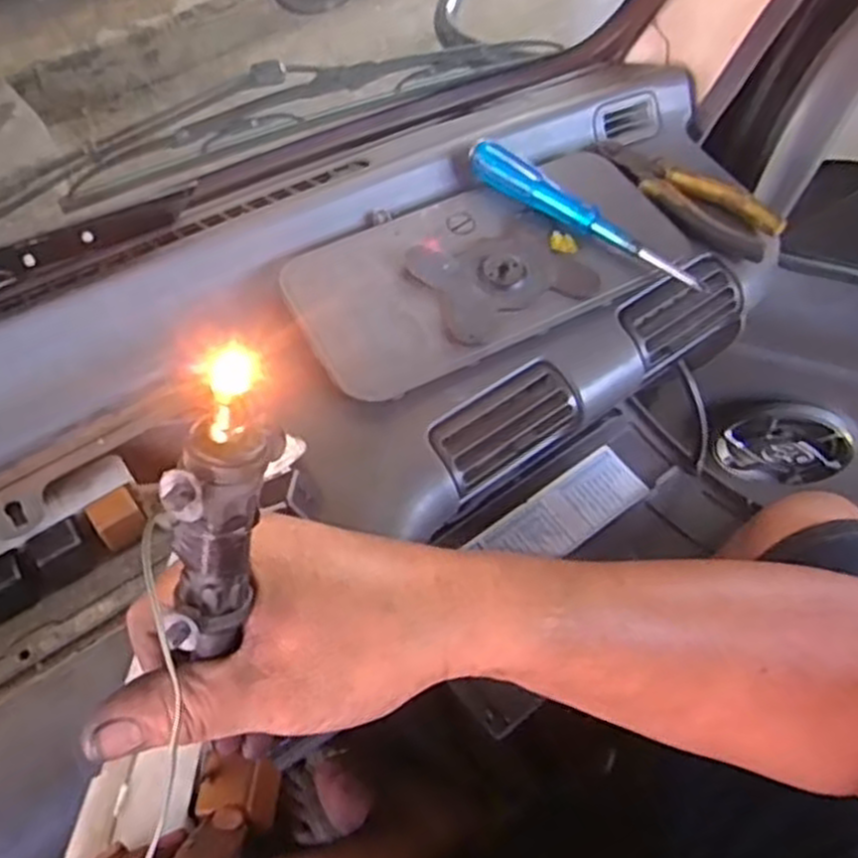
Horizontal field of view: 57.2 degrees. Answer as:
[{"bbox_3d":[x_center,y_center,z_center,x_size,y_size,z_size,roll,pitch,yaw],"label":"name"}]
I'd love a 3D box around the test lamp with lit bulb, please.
[{"bbox_3d":[-0.064,0.028,0.238,0.026,0.104,0.025,12,25,3],"label":"test lamp with lit bulb"}]

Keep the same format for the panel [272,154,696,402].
[{"bbox_3d":[0.044,-0.117,0.562,0.281,0.023,0.135,-25,64,-17],"label":"panel"}]

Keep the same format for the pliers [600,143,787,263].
[{"bbox_3d":[0.199,-0.181,0.613,0.148,0.016,0.057,35,63,15],"label":"pliers"}]

